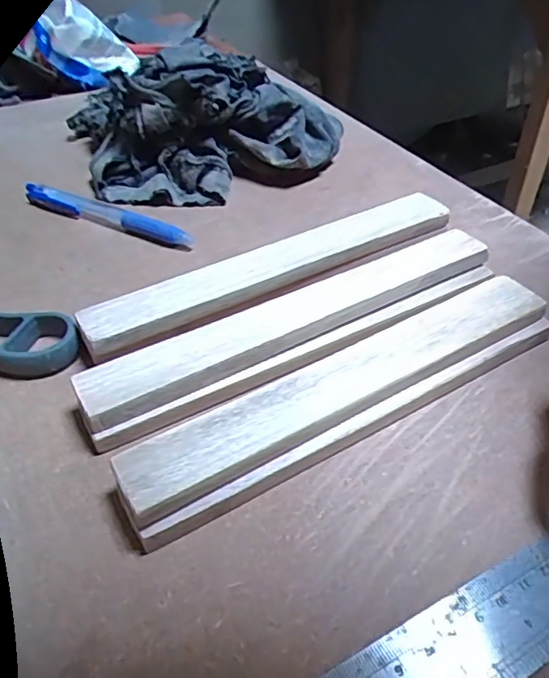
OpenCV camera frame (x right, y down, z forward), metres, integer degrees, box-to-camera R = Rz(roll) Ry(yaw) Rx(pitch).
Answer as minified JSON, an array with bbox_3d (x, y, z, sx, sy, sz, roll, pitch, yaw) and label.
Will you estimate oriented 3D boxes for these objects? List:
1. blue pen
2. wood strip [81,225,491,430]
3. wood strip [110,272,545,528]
[{"bbox_3d":[-0.106,-0.079,0.355,0.131,0.012,0.011,18,45,23],"label":"blue pen"},{"bbox_3d":[0.013,-0.010,0.265,0.206,0.020,0.030,-24,45,-22],"label":"wood strip"},{"bbox_3d":[0.032,0.020,0.233,0.192,0.022,0.031,-24,45,-22],"label":"wood strip"}]

